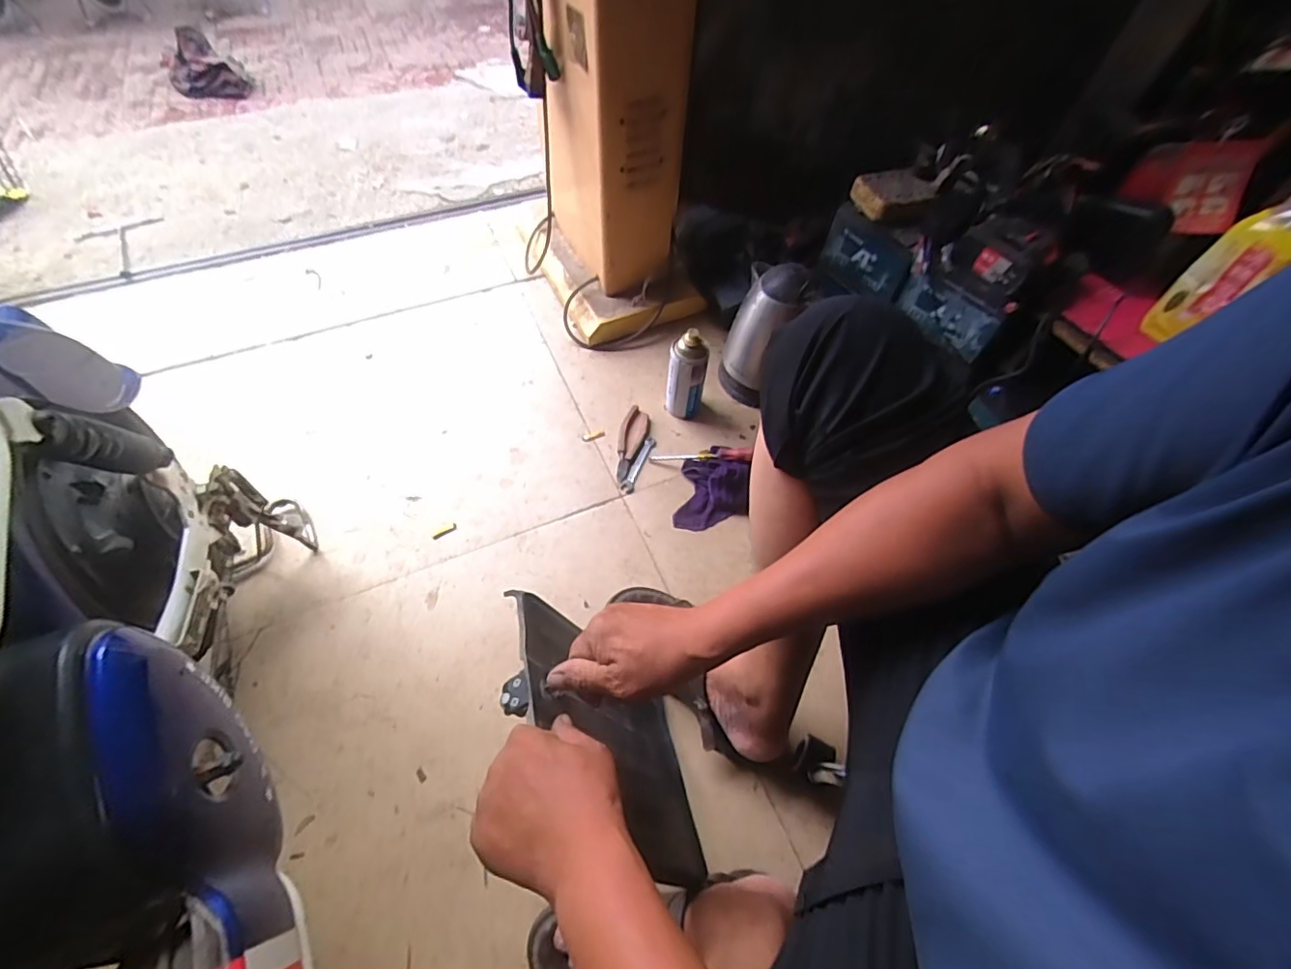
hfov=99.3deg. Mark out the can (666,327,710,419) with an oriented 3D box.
[{"bbox_3d":[0.071,-0.186,0.948,0.064,0.173,0.050,-1,59,-4],"label":"can"}]

